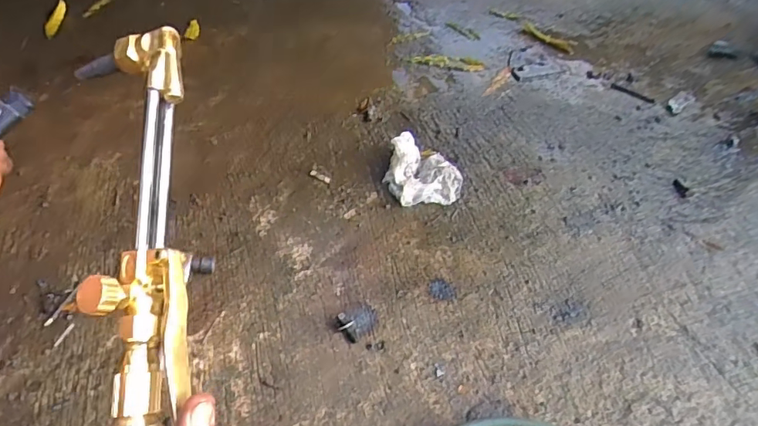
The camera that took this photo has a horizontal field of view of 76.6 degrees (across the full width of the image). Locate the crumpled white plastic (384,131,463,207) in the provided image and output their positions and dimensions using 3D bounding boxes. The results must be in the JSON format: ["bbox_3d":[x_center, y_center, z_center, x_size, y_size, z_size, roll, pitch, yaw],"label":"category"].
[{"bbox_3d":[0.080,-0.075,0.852,0.137,0.055,0.129,6,50,6],"label":"crumpled white plastic"}]

